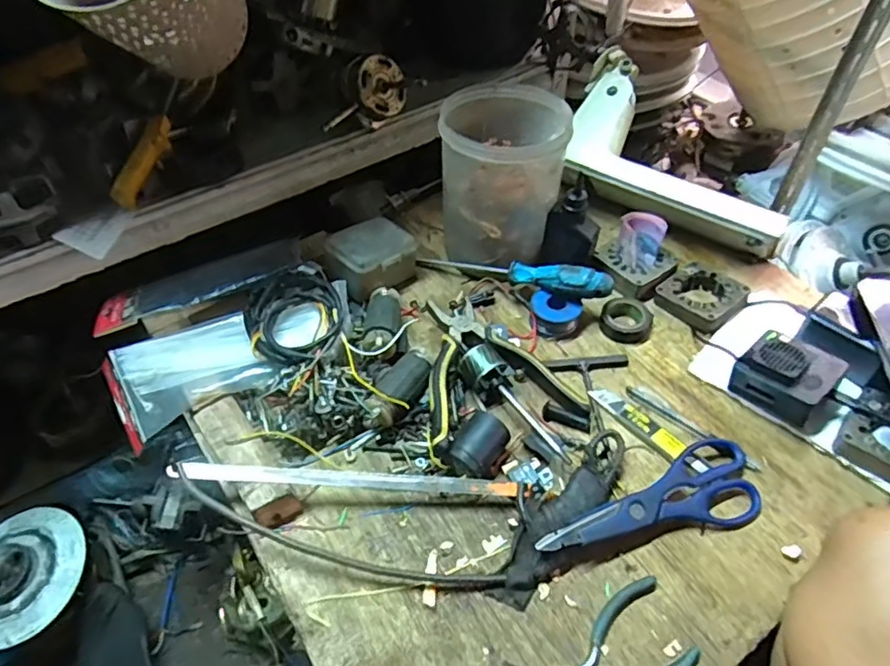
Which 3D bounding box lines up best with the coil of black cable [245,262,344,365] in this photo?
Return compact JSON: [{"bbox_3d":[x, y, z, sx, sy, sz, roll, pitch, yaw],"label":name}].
[{"bbox_3d":[-0.148,-0.015,0.597,0.093,0.026,0.123,-23,53,-17],"label":"coil of black cable"}]

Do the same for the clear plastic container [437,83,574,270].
[{"bbox_3d":[0.065,-0.177,0.685,0.133,0.158,0.126,-1,50,1],"label":"clear plastic container"}]

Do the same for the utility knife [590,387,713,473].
[{"bbox_3d":[0.191,0.091,0.566,0.021,0.010,0.121,-32,56,-23],"label":"utility knife"}]

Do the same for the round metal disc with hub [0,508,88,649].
[{"bbox_3d":[-0.504,0.280,0.698,0.151,0.040,0.147,-1,50,1],"label":"round metal disc with hub"}]

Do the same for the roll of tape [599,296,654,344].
[{"bbox_3d":[0.197,-0.014,0.649,0.054,0.022,0.046,17,52,15],"label":"roll of tape"}]

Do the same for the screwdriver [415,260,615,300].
[{"bbox_3d":[0.075,-0.066,0.679,0.231,0.029,0.029,12,49,33],"label":"screwdriver"}]

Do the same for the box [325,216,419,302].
[{"bbox_3d":[-0.085,-0.089,0.694,0.098,0.058,0.076,-32,56,-23],"label":"box"}]

